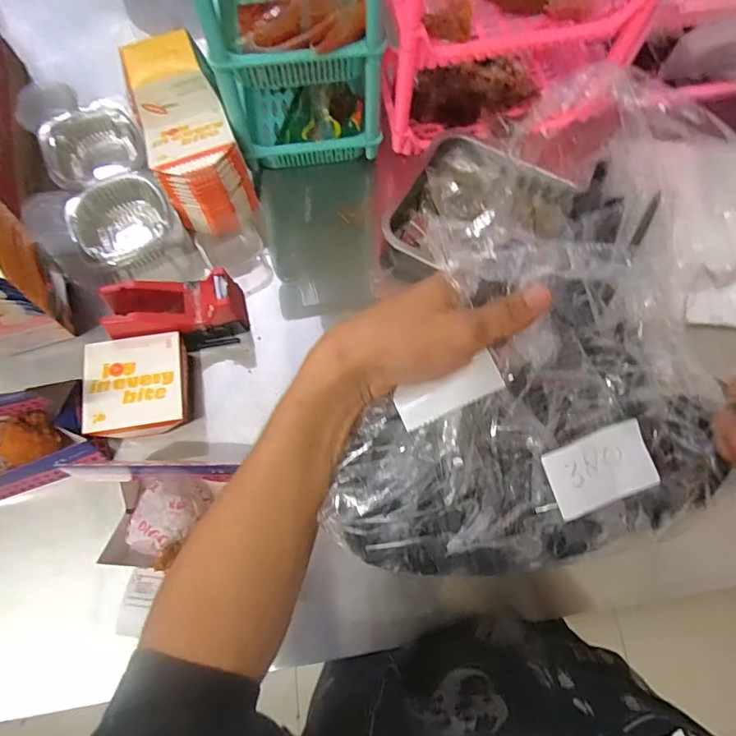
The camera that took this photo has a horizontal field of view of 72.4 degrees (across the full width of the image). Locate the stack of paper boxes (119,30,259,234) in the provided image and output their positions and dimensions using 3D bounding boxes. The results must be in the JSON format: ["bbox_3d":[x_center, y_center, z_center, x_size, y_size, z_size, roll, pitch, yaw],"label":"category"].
[{"bbox_3d":[-0.237,-0.309,0.670,0.109,0.098,0.239,-22,73,-8],"label":"stack of paper boxes"}]

